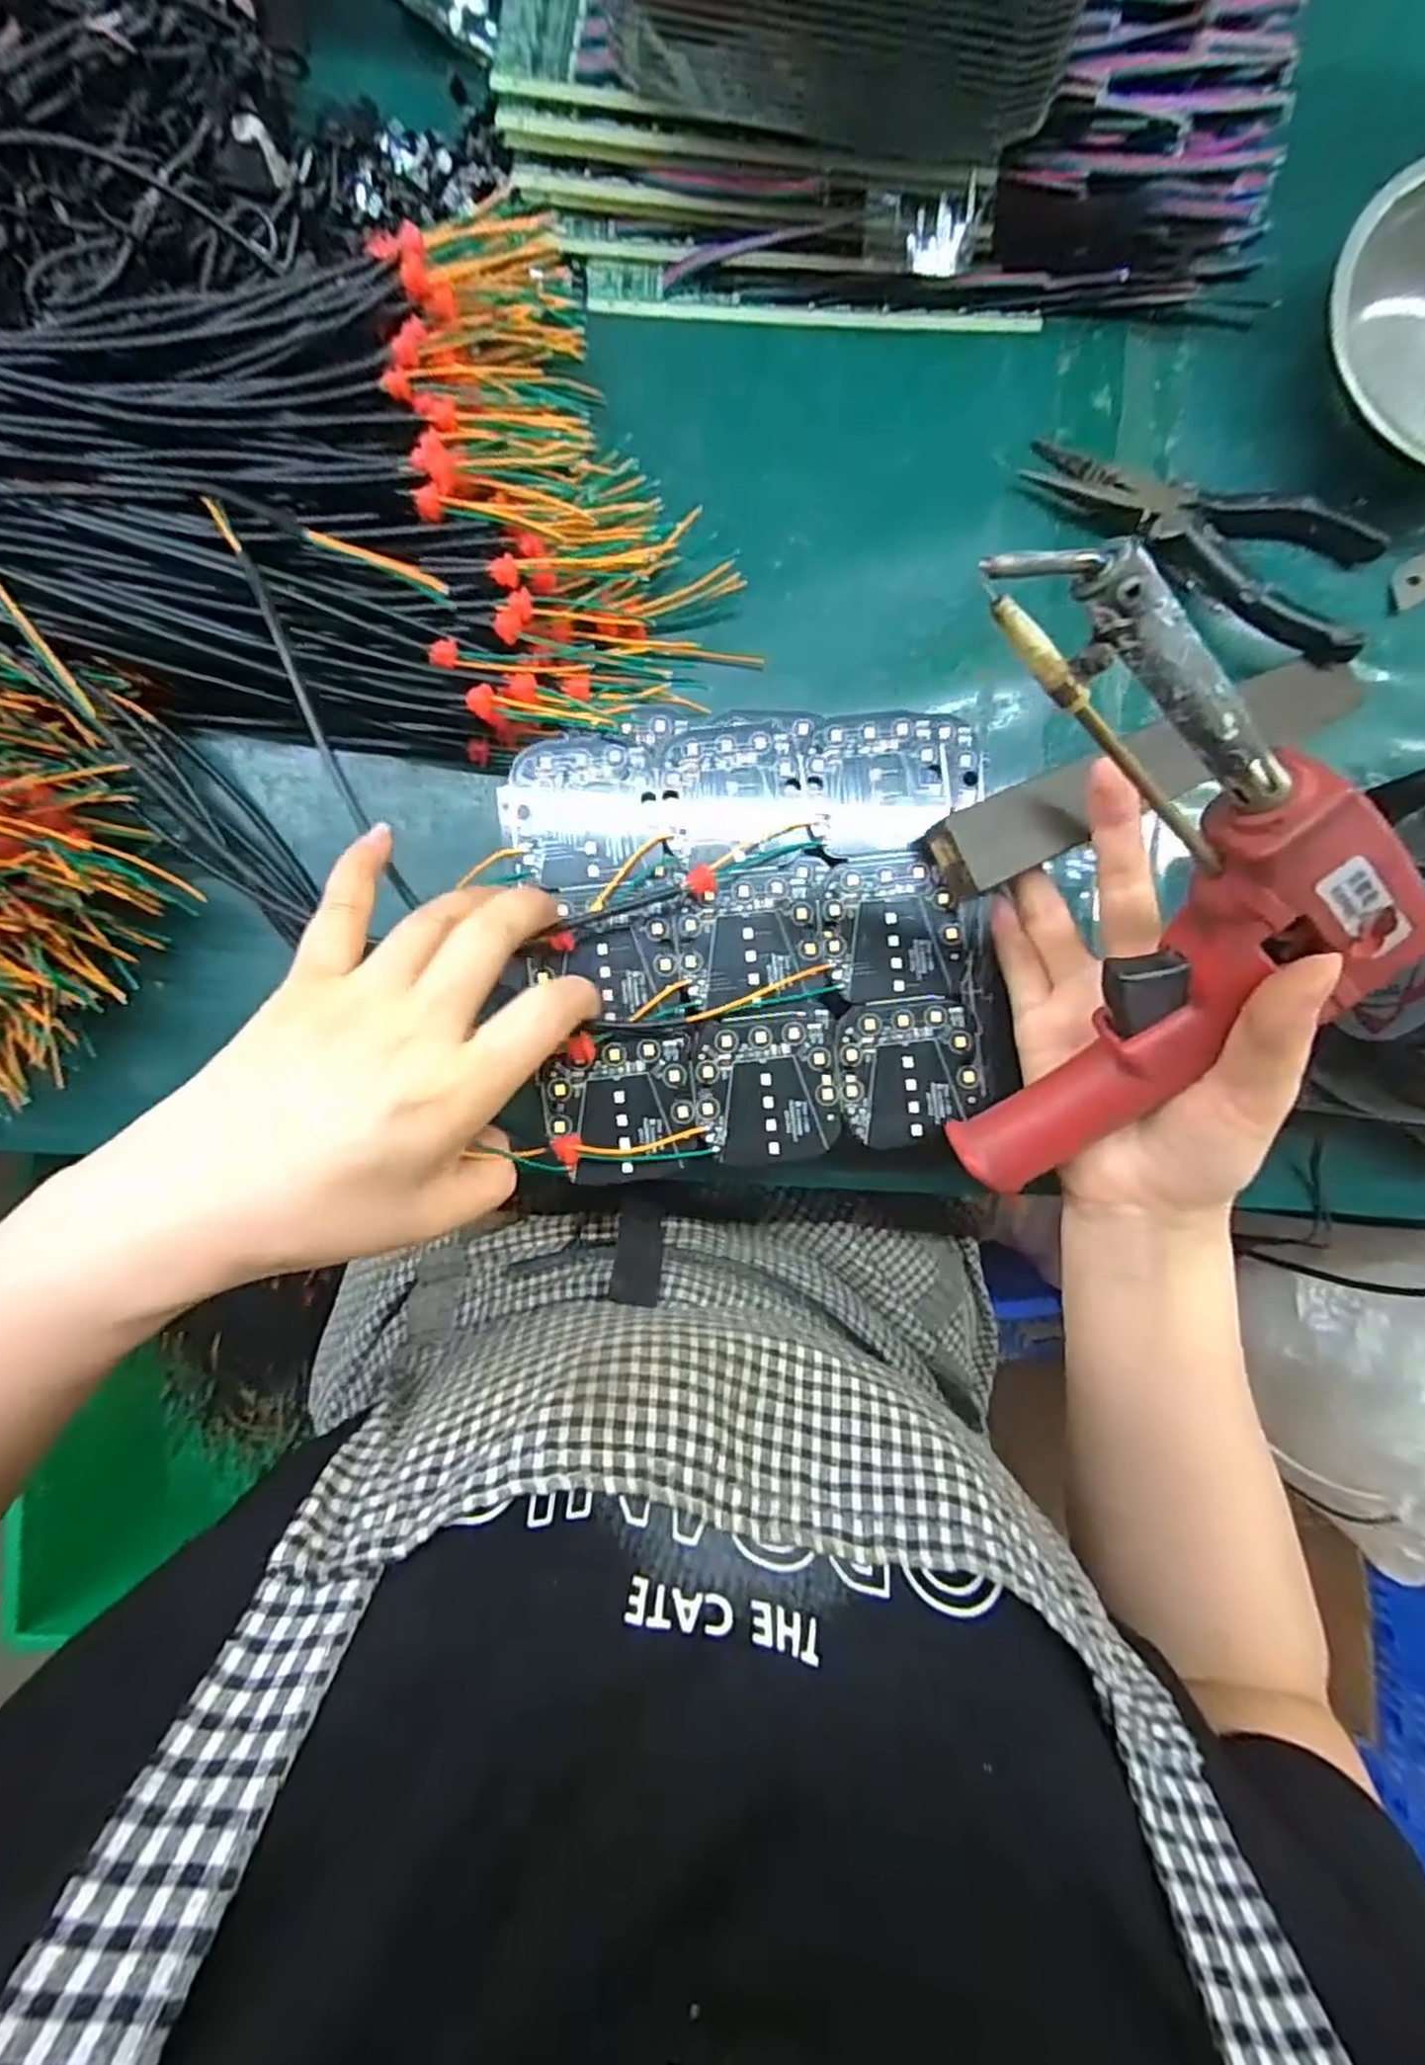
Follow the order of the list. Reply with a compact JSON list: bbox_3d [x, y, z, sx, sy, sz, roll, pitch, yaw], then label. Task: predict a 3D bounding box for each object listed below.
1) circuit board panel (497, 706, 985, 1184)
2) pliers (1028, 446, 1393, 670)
[{"bbox_3d":[0.017,-0.036,0.288,0.166,0.011,0.164,-6,91,-3],"label":"circuit board panel"},{"bbox_3d":[0.205,-0.211,0.321,0.146,0.028,0.068,26,89,-3],"label":"pliers"}]

